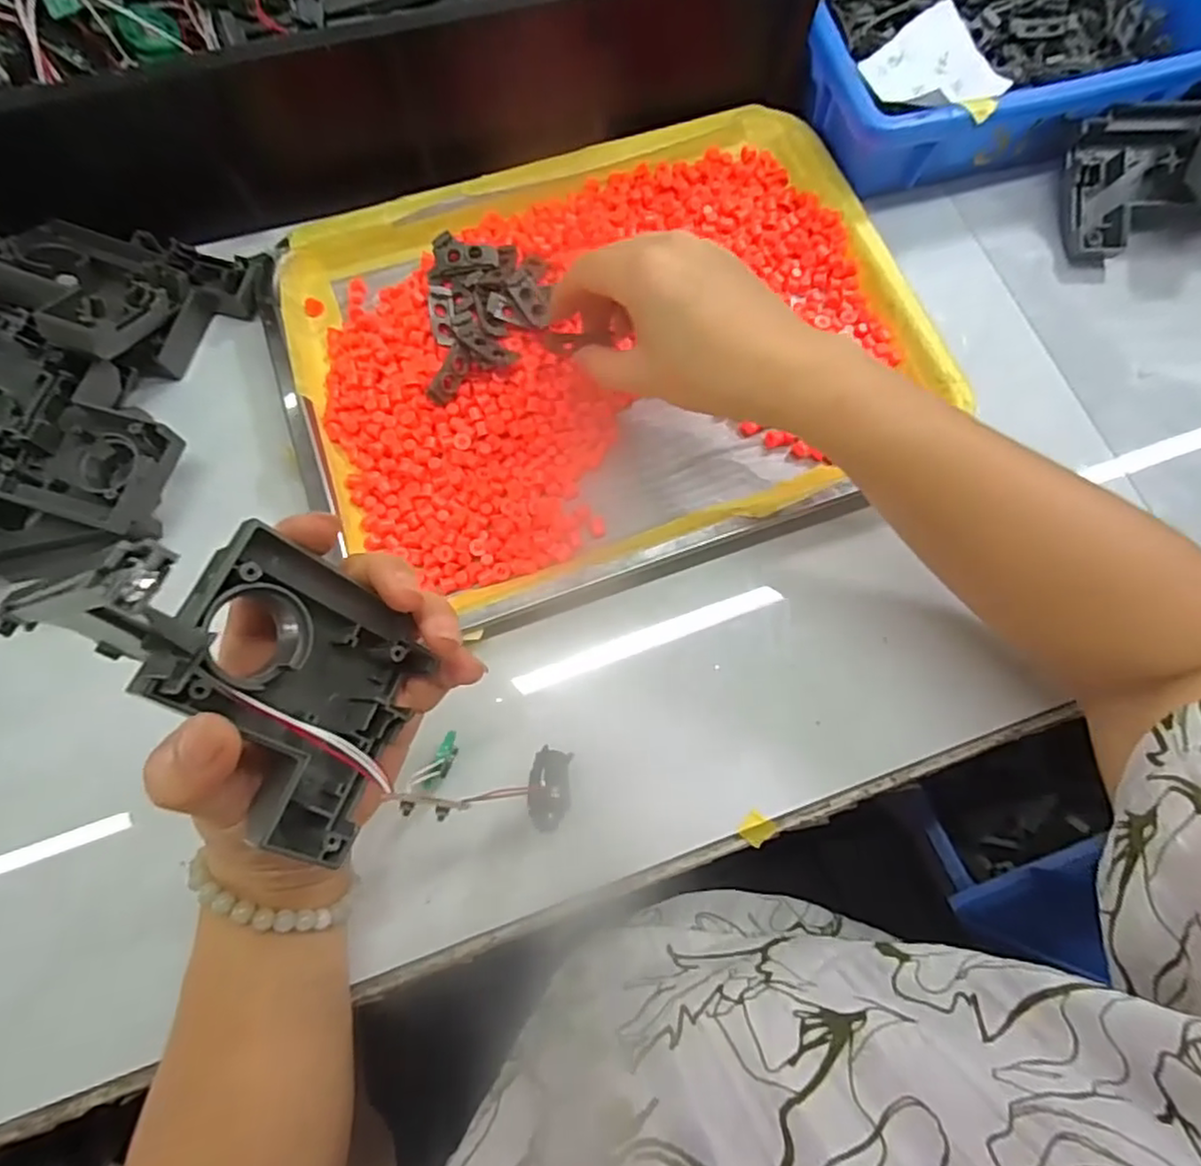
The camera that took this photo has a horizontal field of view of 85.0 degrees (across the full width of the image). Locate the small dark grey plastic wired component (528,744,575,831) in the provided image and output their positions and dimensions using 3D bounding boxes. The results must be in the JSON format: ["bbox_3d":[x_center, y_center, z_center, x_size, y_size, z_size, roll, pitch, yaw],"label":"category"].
[{"bbox_3d":[-0.022,0.088,0.282,0.018,0.014,0.032,2,75,0],"label":"small dark grey plastic wired component"}]

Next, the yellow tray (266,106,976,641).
[{"bbox_3d":[0.003,-0.132,0.368,0.339,0.031,0.265,-20,79,-5],"label":"yellow tray"}]

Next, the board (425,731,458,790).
[{"bbox_3d":[-0.071,0.080,0.300,0.007,0.011,0.029,19,50,3],"label":"board"}]

